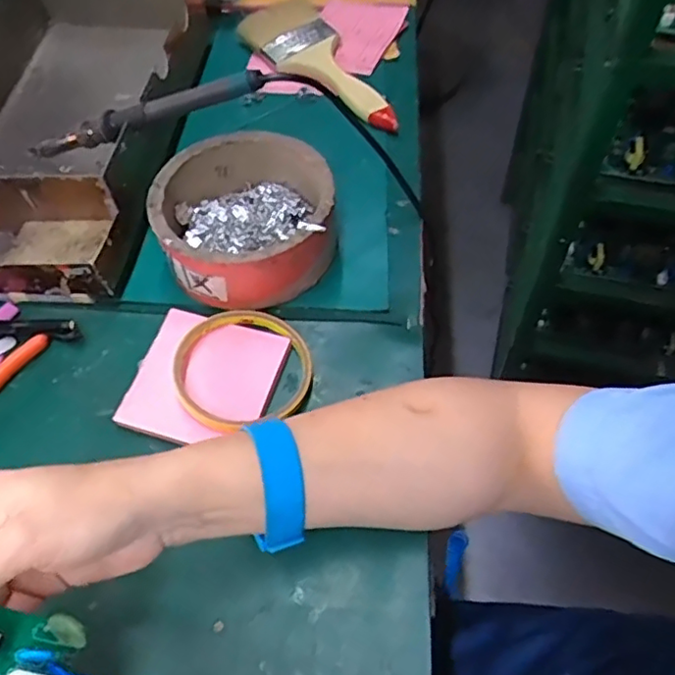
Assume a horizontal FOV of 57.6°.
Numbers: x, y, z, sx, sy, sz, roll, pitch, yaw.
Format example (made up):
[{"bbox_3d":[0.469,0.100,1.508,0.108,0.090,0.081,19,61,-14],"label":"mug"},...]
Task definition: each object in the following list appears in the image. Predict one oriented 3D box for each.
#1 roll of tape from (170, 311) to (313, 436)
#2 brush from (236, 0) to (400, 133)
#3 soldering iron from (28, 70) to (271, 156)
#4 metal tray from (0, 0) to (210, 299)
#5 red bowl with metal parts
[{"bbox_3d":[-0.060,0.016,0.385,0.084,0.017,0.083,-1,57,2],"label":"roll of tape"},{"bbox_3d":[-0.007,-0.244,0.549,0.073,0.026,0.198,-34,62,-18],"label":"brush"},{"bbox_3d":[-0.143,-0.150,0.432,0.208,0.018,0.023,-7,54,25],"label":"soldering iron"},{"bbox_3d":[-0.216,-0.176,0.492,0.174,0.073,0.324,4,58,6],"label":"metal tray"},{"bbox_3d":[-0.065,-0.082,0.433,0.119,0.055,0.118,-1,57,2],"label":"red bowl with metal parts"}]

